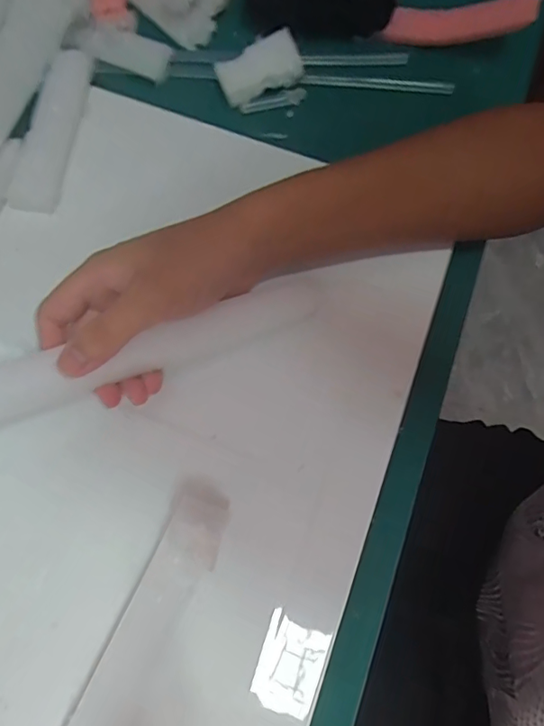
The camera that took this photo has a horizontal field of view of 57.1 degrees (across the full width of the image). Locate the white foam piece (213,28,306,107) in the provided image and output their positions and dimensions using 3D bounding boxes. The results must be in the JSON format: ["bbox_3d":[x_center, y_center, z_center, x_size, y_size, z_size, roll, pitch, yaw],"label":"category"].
[{"bbox_3d":[-0.008,-0.214,0.362,0.060,0.017,0.032,-29,79,-7],"label":"white foam piece"}]

